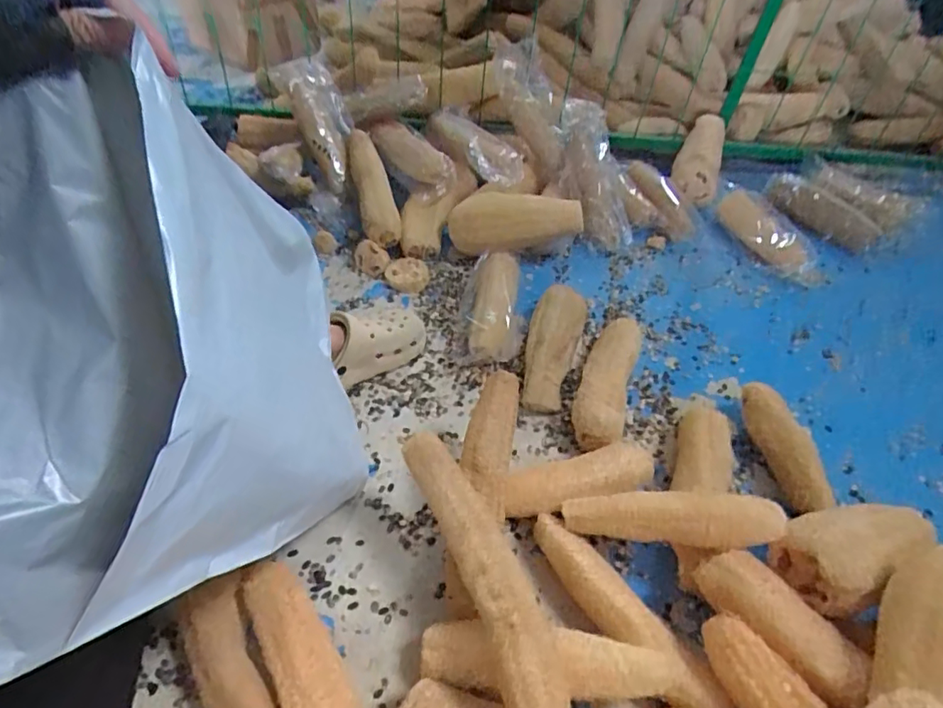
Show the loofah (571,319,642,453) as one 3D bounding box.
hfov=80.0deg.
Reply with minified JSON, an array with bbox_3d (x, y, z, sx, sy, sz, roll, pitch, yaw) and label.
[{"bbox_3d":[0.198,0.041,0.833,0.080,0.069,0.250,16,47,10],"label":"loofah"}]

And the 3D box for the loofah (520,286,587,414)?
[{"bbox_3d":[0.123,-0.016,0.871,0.080,0.088,0.215,15,47,9],"label":"loofah"}]

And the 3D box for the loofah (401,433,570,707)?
[{"bbox_3d":[0.015,0.202,0.546,0.067,0.043,0.294,-16,50,-19],"label":"loofah"}]

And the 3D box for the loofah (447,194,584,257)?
[{"bbox_3d":[0.076,-0.232,1.018,0.236,0.091,0.082,9,47,4],"label":"loofah"}]

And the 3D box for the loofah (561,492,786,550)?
[{"bbox_3d":[0.217,0.180,0.622,0.230,0.043,0.051,-3,45,16],"label":"loofah"}]

